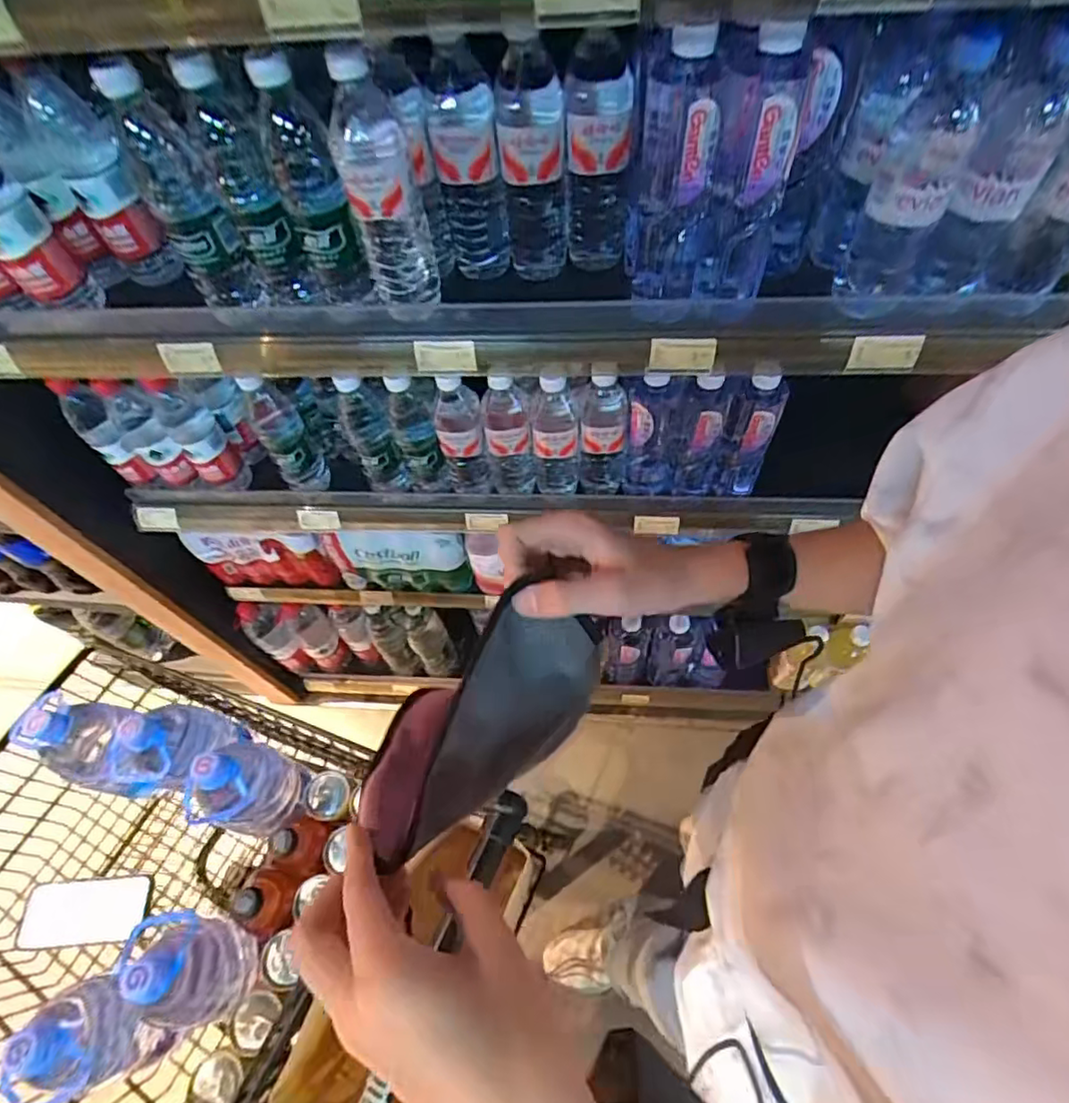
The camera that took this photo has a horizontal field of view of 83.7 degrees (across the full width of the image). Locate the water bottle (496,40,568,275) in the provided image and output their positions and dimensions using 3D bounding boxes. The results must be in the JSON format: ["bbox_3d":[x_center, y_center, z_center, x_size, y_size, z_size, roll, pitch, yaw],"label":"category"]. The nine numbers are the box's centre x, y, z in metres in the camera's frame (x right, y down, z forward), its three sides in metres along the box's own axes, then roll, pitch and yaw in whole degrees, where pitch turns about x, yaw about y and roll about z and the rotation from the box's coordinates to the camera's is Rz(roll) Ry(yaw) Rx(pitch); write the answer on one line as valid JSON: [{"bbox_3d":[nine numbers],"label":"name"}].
[{"bbox_3d":[0.000,-0.372,0.585,0.060,0.196,0.061,-1,59,4],"label":"water bottle"}]

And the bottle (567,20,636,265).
[{"bbox_3d":[0.061,-0.381,0.581,0.058,0.191,0.074,-2,59,4],"label":"bottle"}]

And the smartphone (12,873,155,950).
[{"bbox_3d":[-0.582,0.465,0.773,0.150,0.013,0.074,-3,61,-4],"label":"smartphone"}]

